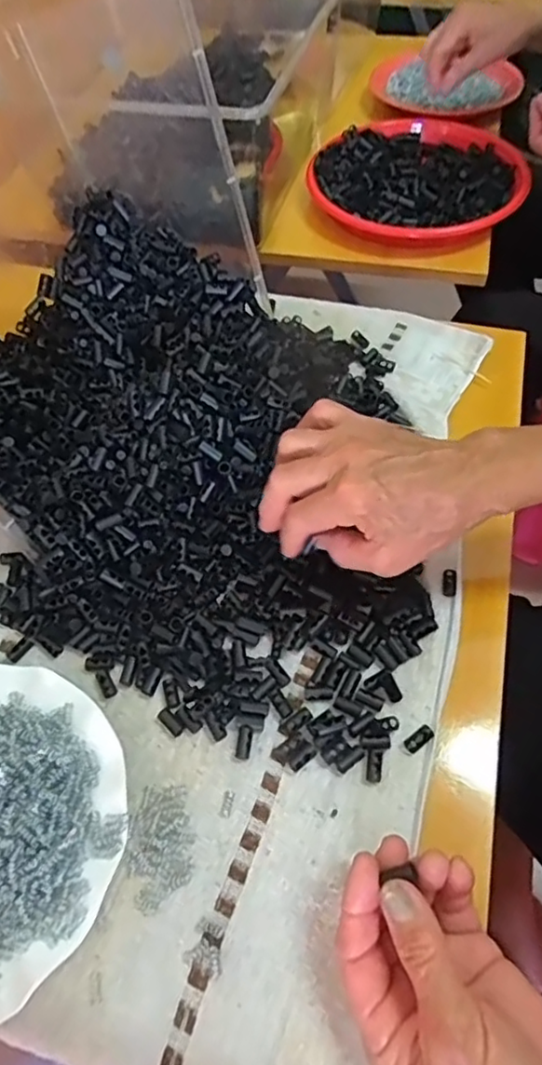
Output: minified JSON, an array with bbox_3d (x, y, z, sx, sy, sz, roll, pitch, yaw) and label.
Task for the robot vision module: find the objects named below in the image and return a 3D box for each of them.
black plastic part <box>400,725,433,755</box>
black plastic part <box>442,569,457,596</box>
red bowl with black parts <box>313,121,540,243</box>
[{"bbox_3d":[0.092,0.130,0.381,0.023,0.005,0.009,-37,64,-4],"label":"black plastic part"},{"bbox_3d":[0.128,0.036,0.437,0.010,0.006,0.020,8,60,7],"label":"black plastic part"},{"bbox_3d":[0.163,-0.402,0.692,0.230,0.037,0.227,-1,57,1],"label":"red bowl with black parts"}]

